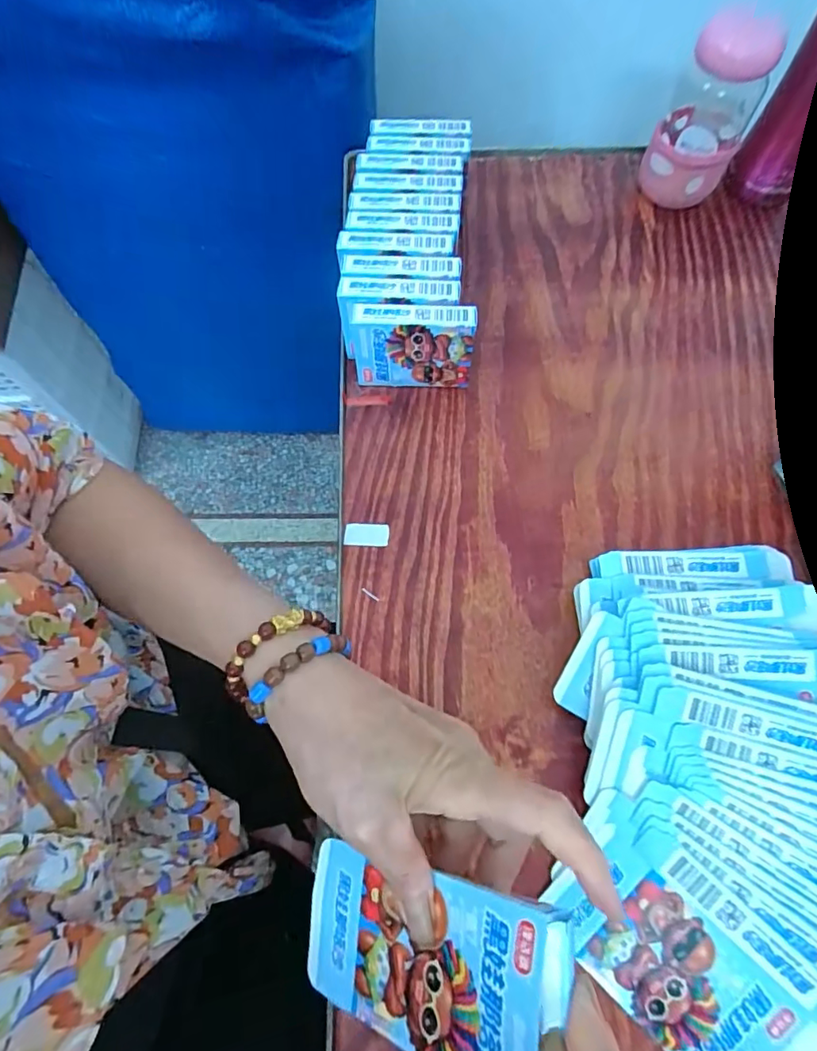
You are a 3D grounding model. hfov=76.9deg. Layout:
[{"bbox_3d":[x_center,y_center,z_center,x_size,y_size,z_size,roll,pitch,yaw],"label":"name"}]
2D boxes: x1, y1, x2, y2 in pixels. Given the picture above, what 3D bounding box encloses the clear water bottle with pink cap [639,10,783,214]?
[{"bbox_3d":[0.264,-0.364,0.454,0.074,0.146,0.064,23,69,11],"label":"clear water bottle with pink cap"}]

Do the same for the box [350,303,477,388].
[{"bbox_3d":[0.004,-0.139,0.404,0.090,0.066,0.025,2,67,2],"label":"box"}]

